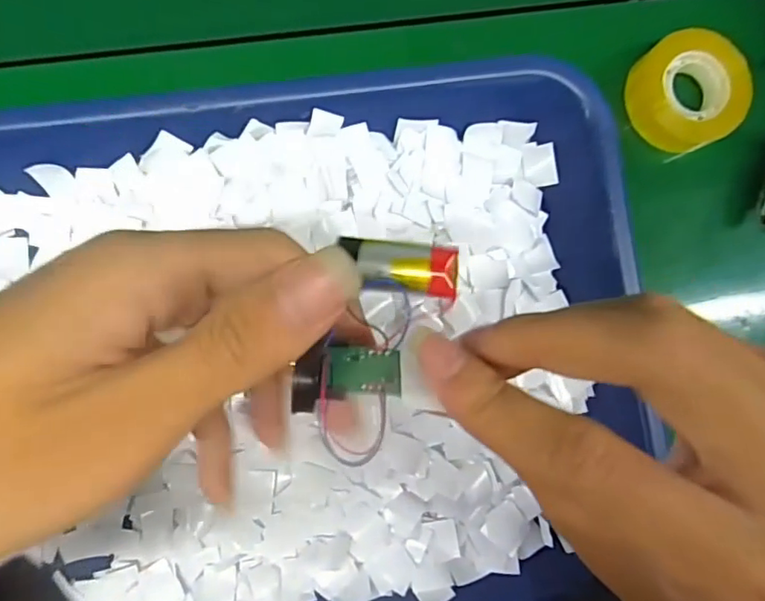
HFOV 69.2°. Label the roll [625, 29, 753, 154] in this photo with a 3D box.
[{"bbox_3d":[0.159,-0.108,0.288,0.053,0.019,0.055,0,86,-3],"label":"roll"}]

